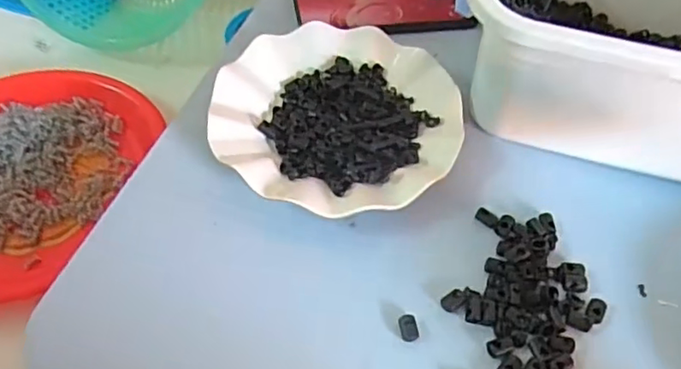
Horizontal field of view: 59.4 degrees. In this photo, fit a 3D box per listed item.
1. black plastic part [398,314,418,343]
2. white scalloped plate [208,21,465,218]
[{"bbox_3d":[0.042,0.088,0.368,0.011,0.004,0.017,-9,54,-7],"label":"black plastic part"},{"bbox_3d":[-0.004,-0.051,0.458,0.174,0.031,0.179,0,54,0],"label":"white scalloped plate"}]

